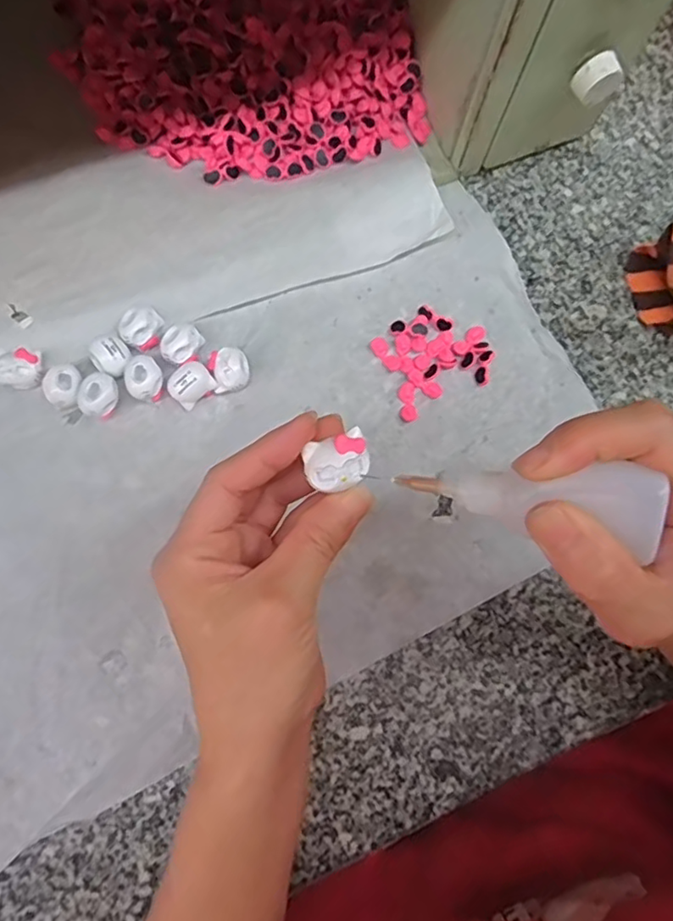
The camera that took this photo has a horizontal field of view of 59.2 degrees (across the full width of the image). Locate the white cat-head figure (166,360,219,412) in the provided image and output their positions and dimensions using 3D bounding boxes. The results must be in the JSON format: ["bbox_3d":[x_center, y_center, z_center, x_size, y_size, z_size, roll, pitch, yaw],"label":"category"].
[{"bbox_3d":[-0.086,-0.044,0.352,0.025,0.020,0.019,-37,83,-11],"label":"white cat-head figure"}]

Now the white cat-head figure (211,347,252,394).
[{"bbox_3d":[-0.063,-0.054,0.355,0.022,0.017,0.025,-9,79,-6],"label":"white cat-head figure"}]

